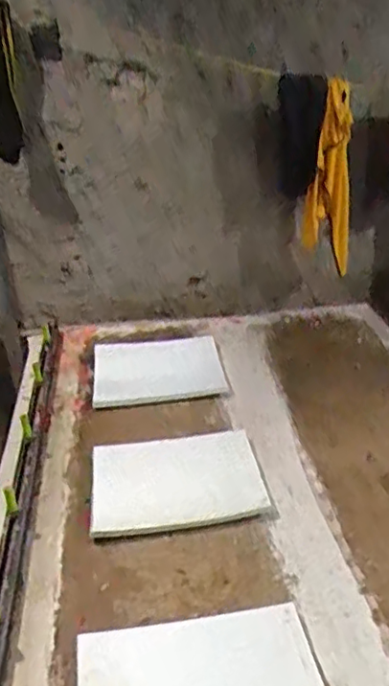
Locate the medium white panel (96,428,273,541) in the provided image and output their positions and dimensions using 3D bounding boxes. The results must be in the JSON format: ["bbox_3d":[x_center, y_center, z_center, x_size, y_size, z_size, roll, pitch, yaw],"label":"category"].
[{"bbox_3d":[-0.030,0.220,0.977,0.268,0.022,0.203,-7,29,-3],"label":"medium white panel"}]

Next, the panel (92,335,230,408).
[{"bbox_3d":[-0.081,0.051,1.305,0.271,0.025,0.238,-7,29,-3],"label":"panel"}]

